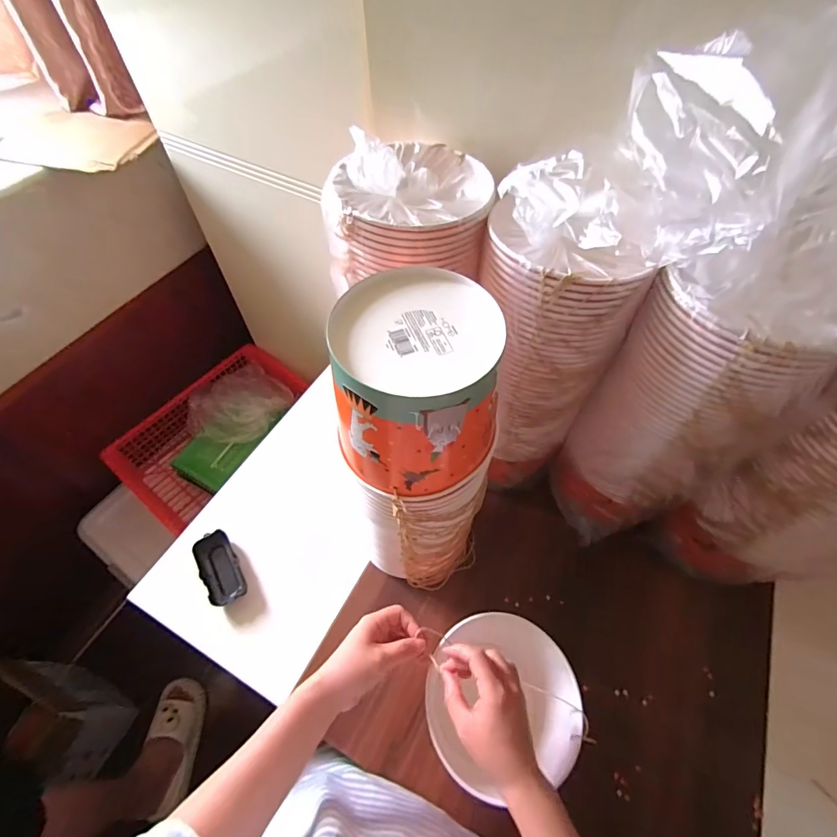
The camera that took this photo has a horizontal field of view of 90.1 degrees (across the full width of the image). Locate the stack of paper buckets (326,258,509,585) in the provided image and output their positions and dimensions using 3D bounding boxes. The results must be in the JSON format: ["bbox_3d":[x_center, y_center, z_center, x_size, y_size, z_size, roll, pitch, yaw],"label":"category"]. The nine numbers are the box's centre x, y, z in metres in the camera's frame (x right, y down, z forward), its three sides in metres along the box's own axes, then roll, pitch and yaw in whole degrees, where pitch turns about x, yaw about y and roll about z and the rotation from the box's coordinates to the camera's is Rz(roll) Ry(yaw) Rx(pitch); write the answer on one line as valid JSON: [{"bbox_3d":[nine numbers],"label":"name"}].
[{"bbox_3d":[-0.001,0.067,0.483,0.136,0.441,0.148,-40,65,-23],"label":"stack of paper buckets"}]

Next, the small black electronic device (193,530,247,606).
[{"bbox_3d":[-0.291,0.217,0.610,0.050,0.020,0.102,-26,61,-16],"label":"small black electronic device"}]

